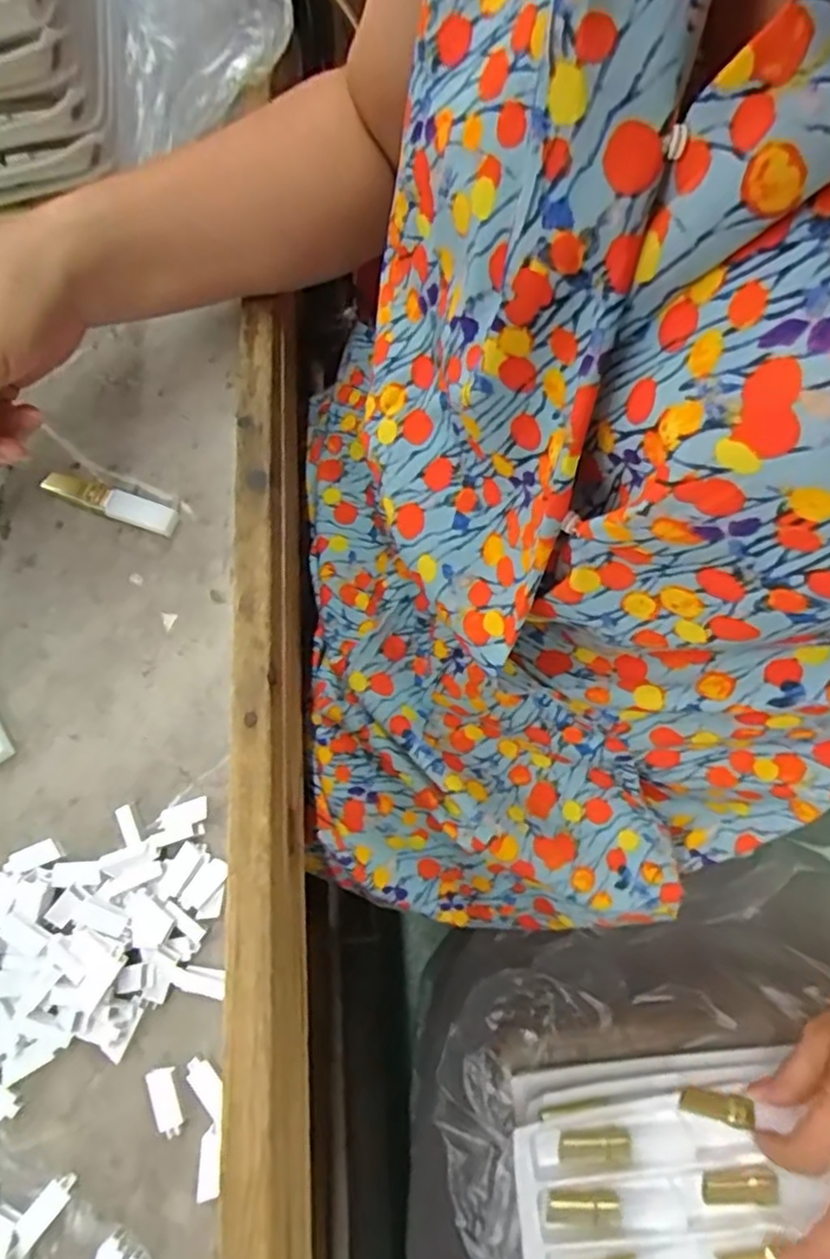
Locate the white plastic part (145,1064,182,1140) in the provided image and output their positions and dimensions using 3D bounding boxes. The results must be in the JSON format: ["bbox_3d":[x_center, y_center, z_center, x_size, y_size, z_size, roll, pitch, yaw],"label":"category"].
[{"bbox_3d":[-0.102,0.193,0.279,0.010,0.007,0.025,-18,71,-5],"label":"white plastic part"}]

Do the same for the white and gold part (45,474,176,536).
[{"bbox_3d":[-0.163,-0.068,0.363,0.069,0.014,0.015,17,72,7],"label":"white and gold part"}]

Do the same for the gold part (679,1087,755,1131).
[{"bbox_3d":[0.171,0.272,0.387,0.039,0.014,0.013,2,71,13],"label":"gold part"}]

